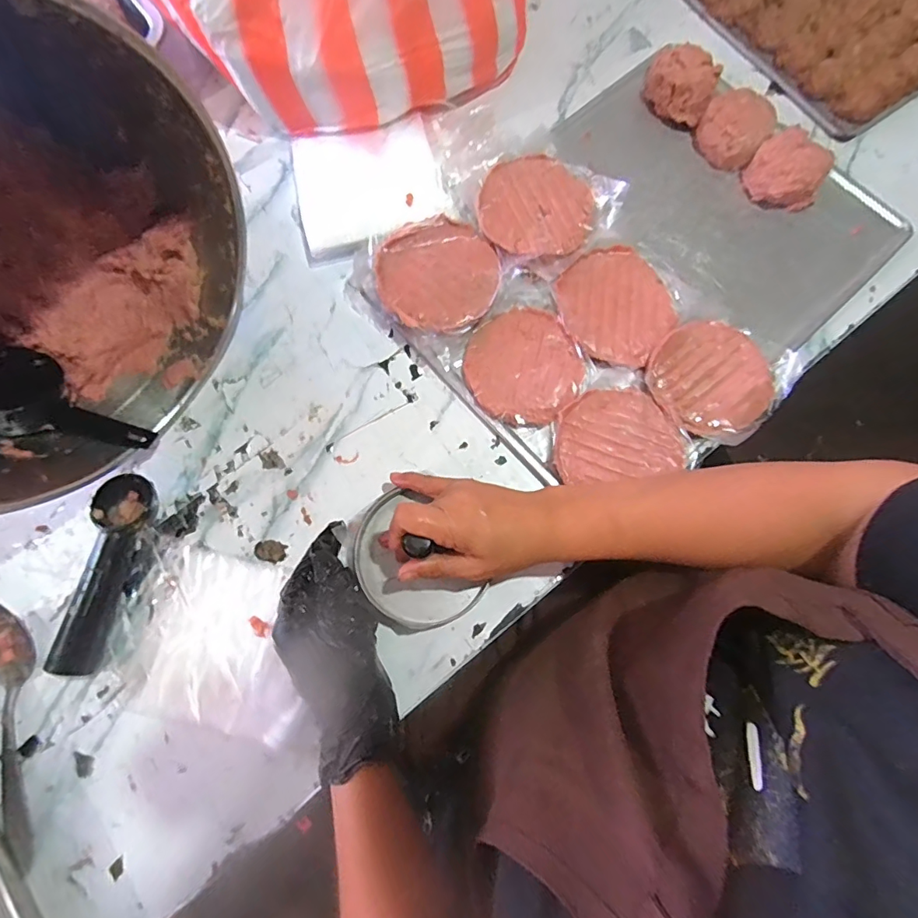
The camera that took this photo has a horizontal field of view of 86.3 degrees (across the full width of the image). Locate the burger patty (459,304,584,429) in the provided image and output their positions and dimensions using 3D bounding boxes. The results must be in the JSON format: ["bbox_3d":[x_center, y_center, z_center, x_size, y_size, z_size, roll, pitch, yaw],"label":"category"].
[{"bbox_3d":[0.056,-0.082,0.445,0.098,0.015,0.107,0,77,0],"label":"burger patty"}]

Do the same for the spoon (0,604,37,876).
[{"bbox_3d":[-0.343,0.206,0.367,0.033,0.020,0.190,-13,78,-3],"label":"spoon"}]

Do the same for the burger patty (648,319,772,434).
[{"bbox_3d":[0.225,-0.074,0.435,0.102,0.012,0.100,0,77,0],"label":"burger patty"}]

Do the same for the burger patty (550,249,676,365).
[{"bbox_3d":[0.145,-0.140,0.449,0.098,0.005,0.108,-24,79,-5],"label":"burger patty"}]

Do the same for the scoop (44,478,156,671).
[{"bbox_3d":[-0.288,0.091,0.396,0.038,0.024,0.154,11,78,2],"label":"scoop"}]

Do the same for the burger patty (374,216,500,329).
[{"bbox_3d":[-0.020,-0.169,0.442,0.105,0.008,0.102,0,77,0],"label":"burger patty"}]

